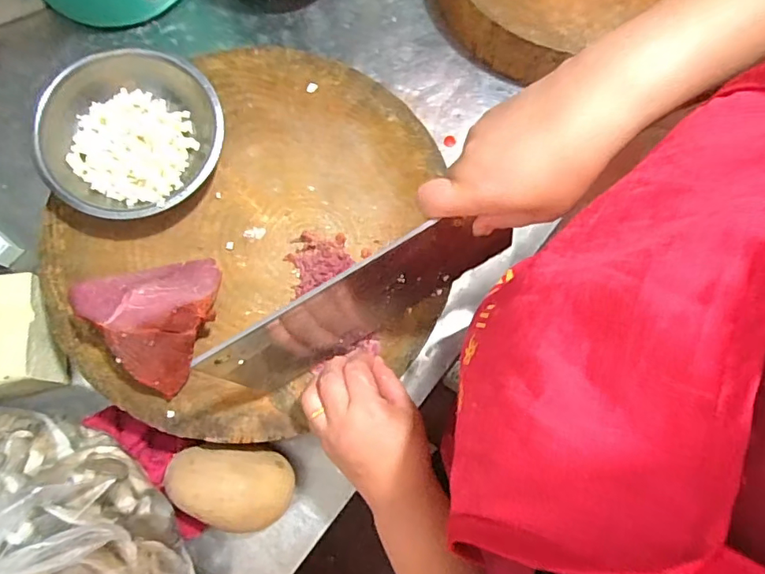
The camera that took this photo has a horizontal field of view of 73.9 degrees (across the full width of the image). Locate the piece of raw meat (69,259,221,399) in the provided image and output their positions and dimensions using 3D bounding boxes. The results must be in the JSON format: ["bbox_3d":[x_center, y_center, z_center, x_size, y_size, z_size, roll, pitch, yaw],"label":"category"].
[{"bbox_3d":[-0.180,0.021,0.435,0.100,0.064,0.105,-41,79,-11],"label":"piece of raw meat"}]

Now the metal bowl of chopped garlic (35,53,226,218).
[{"bbox_3d":[-0.233,-0.138,0.477,0.148,0.060,0.163,24,75,6],"label":"metal bowl of chopped garlic"}]

